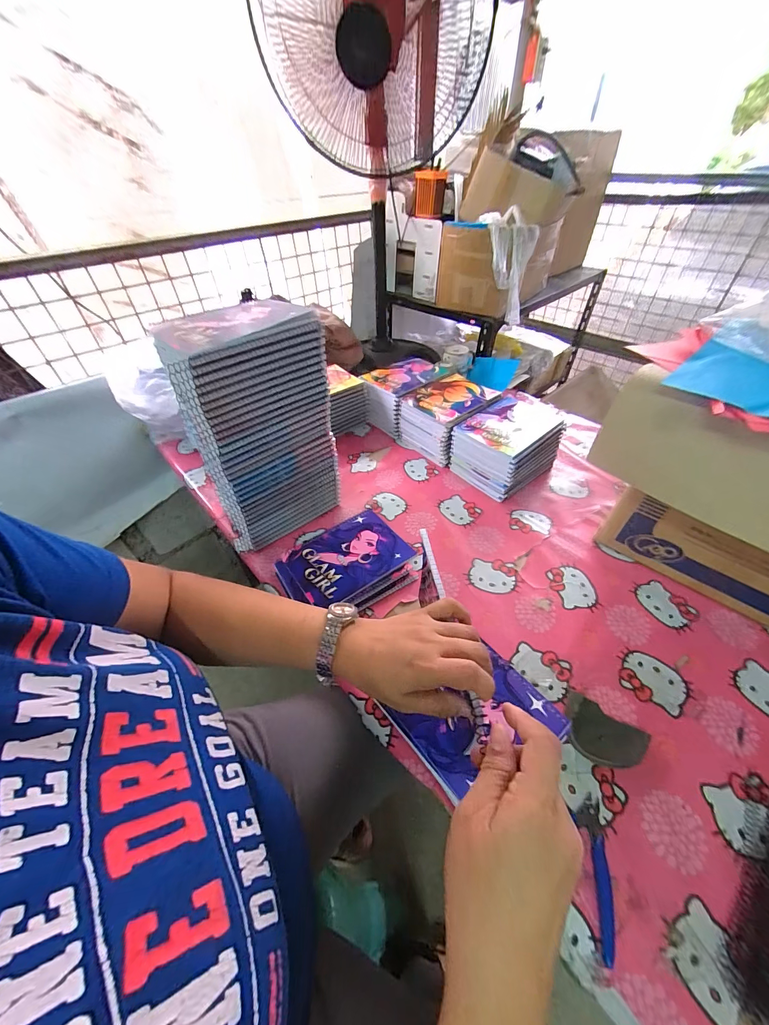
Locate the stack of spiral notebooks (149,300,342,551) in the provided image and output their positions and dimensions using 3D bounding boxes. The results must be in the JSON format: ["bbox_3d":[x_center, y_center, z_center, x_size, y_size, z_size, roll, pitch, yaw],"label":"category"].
[{"bbox_3d":[-0.215,-0.136,0.611,0.228,0.350,0.134,-33,53,-27],"label":"stack of spiral notebooks"}]

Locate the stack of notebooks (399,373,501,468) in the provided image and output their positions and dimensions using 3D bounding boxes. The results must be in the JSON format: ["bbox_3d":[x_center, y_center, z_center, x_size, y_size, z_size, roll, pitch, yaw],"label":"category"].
[{"bbox_3d":[0.154,-0.233,0.875,0.191,0.118,0.177,-33,53,-27],"label":"stack of notebooks"}]

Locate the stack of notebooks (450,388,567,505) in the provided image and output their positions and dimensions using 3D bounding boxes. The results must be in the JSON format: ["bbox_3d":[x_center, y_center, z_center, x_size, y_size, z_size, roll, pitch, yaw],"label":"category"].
[{"bbox_3d":[0.266,-0.146,0.790,0.188,0.117,0.168,-31,52,-26],"label":"stack of notebooks"}]

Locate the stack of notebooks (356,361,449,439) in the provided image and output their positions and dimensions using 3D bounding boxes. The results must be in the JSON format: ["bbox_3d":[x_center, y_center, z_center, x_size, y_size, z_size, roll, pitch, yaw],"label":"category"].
[{"bbox_3d":[0.055,-0.318,0.961,0.150,0.118,0.215,33,55,30],"label":"stack of notebooks"}]

